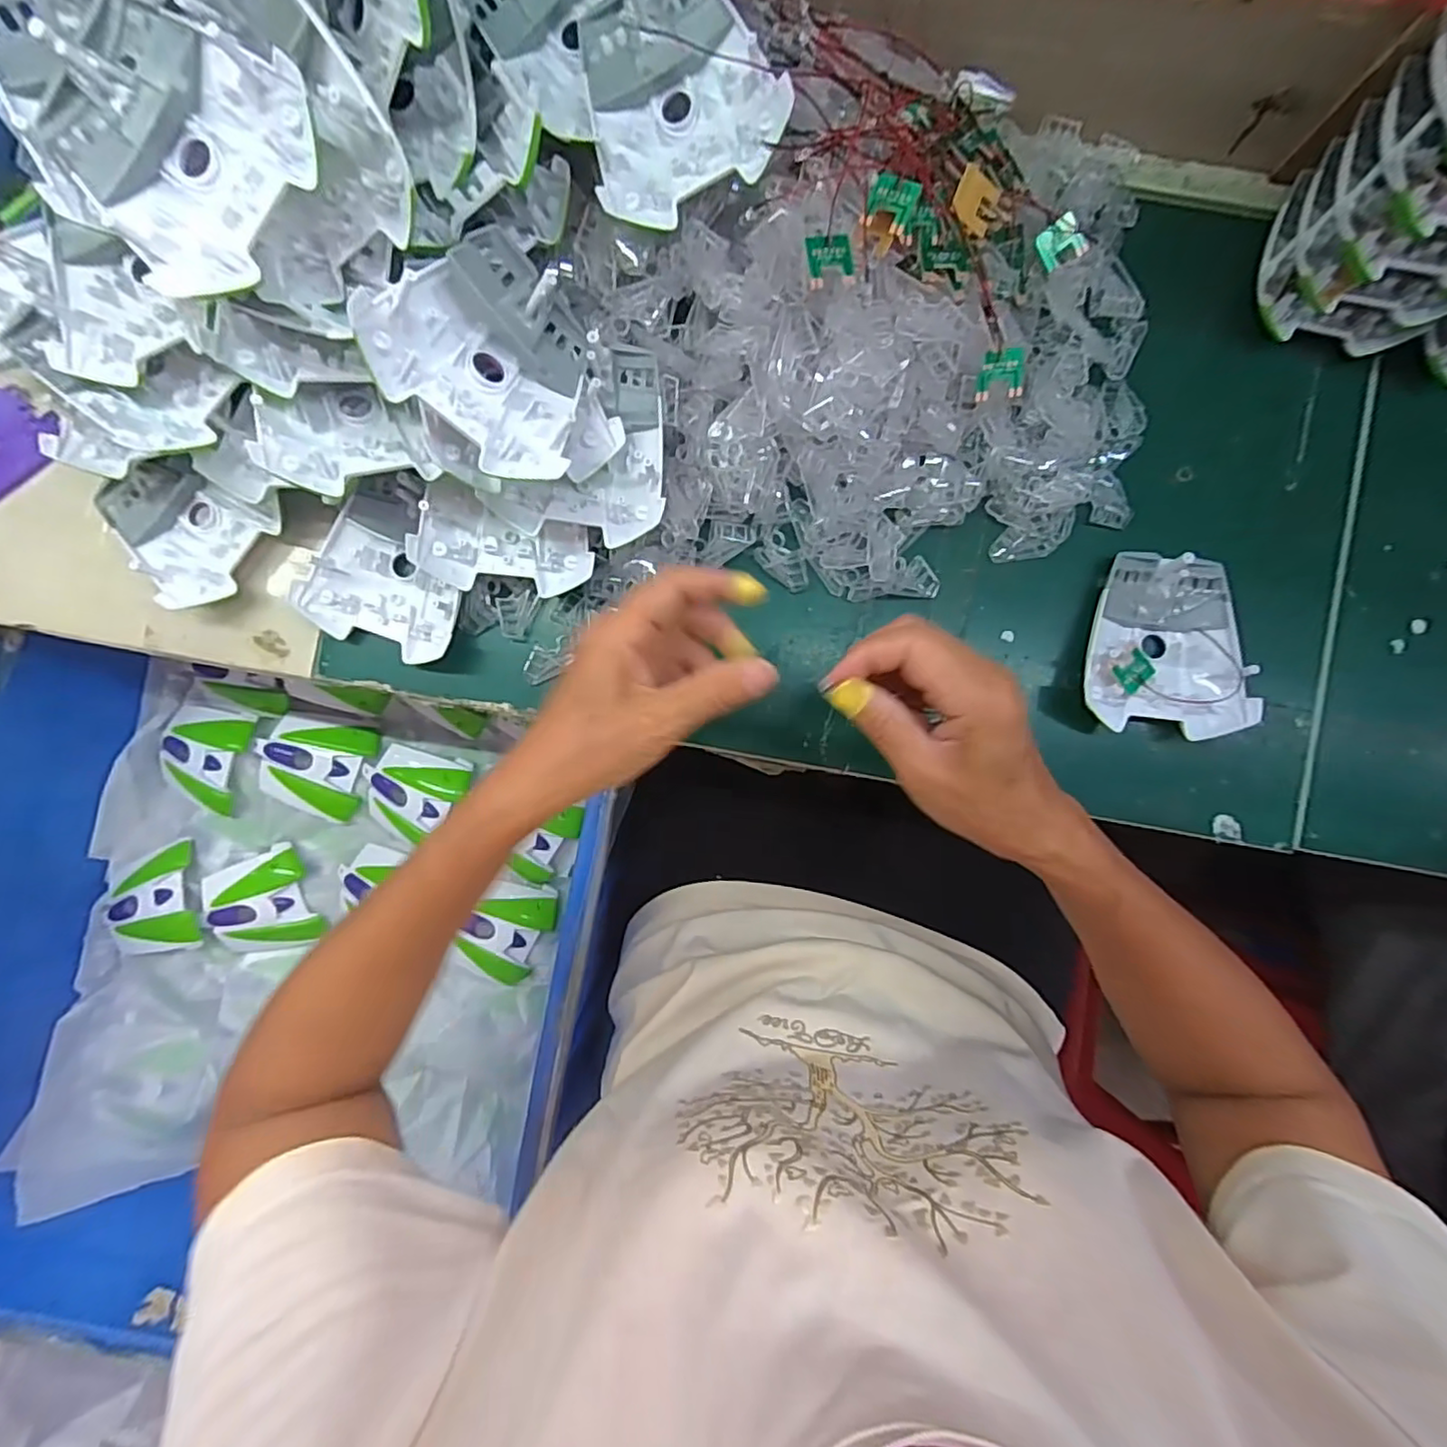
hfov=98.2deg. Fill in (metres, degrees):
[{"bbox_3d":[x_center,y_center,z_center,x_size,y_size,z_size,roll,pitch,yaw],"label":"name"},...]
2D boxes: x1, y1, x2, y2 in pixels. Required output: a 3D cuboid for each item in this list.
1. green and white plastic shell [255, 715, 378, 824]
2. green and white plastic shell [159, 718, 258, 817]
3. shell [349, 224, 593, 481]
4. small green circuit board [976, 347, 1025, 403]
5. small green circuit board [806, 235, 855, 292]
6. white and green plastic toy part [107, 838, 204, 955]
[{"bbox_3d":[-0.378,0.044,0.583,0.094,0.025,0.088,10,89,0],"label":"green and white plastic shell"},{"bbox_3d":[-0.478,0.031,0.576,0.079,0.021,0.089,22,89,0],"label":"green and white plastic shell"},{"bbox_3d":[-0.112,-0.181,0.310,0.097,0.027,0.105,36,63,-31],"label":"shell"},{"bbox_3d":[0.159,-0.200,0.360,0.024,0.007,0.026,2,102,16],"label":"small green circuit board"},{"bbox_3d":[0.055,-0.238,0.324,0.025,0.006,0.024,-9,101,-7],"label":"small green circuit board"},{"bbox_3d":[-0.519,0.167,0.571,0.079,0.029,0.090,-20,89,0],"label":"white and green plastic toy part"}]

